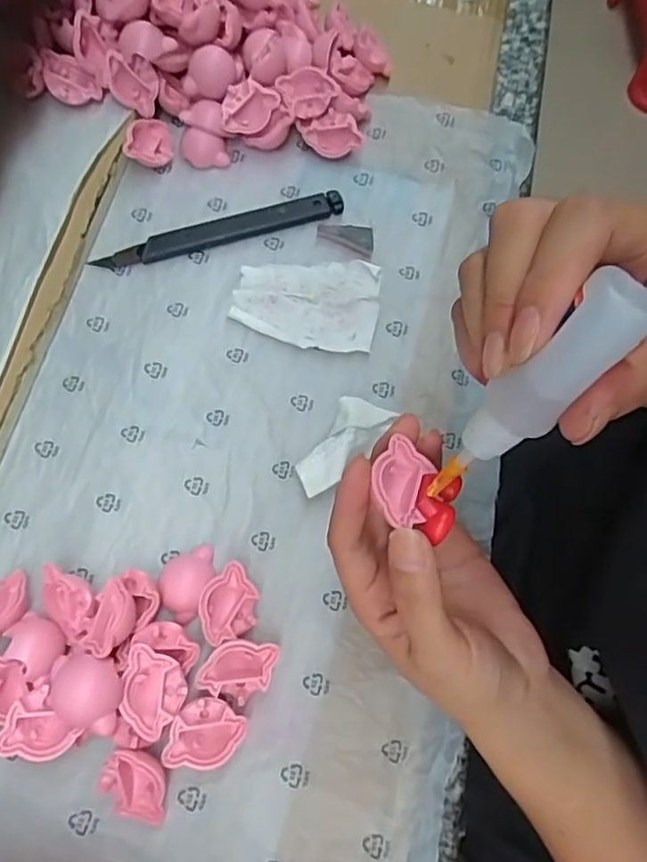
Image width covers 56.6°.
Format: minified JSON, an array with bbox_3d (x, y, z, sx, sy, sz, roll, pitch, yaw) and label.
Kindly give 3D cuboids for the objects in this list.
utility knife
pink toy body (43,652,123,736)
[{"bbox_3d":[-0.061,-0.119,0.358,0.148,0.007,0.015,-16,74,-6],"label":"utility knife"},{"bbox_3d":[-0.100,0.110,0.254,0.031,0.017,0.028,15,73,4],"label":"pink toy body"}]

